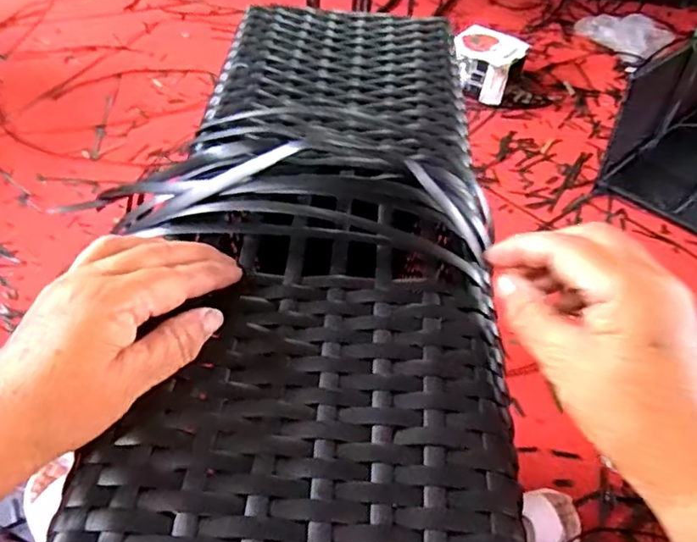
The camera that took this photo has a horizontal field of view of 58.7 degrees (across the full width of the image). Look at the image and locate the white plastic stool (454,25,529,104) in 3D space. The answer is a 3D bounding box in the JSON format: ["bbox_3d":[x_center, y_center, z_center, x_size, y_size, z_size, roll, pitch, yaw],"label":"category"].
[{"bbox_3d":[0.393,-0.602,1.821,0.204,0.138,0.214,26,47,21],"label":"white plastic stool"}]

